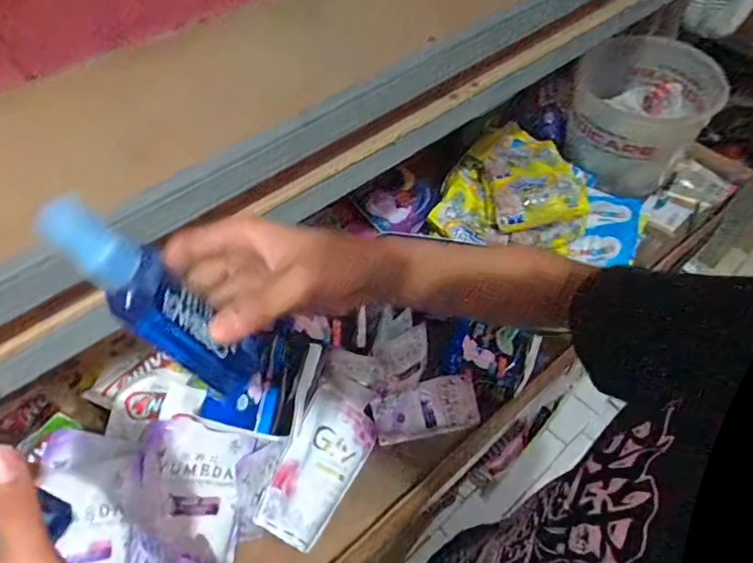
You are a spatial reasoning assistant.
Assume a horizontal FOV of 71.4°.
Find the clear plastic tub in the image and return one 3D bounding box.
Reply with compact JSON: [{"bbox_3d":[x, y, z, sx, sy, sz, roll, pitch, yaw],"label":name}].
[{"bbox_3d":[0.510,-0.326,1.052,0.246,0.209,0.266,0,54,0],"label":"clear plastic tub"}]

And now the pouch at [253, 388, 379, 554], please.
[{"bbox_3d":[-0.071,0.246,0.693,0.108,0.014,0.189,35,52,-13],"label":"pouch"}]

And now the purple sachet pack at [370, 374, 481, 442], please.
[{"bbox_3d":[0.071,0.185,0.766,0.151,0.007,0.079,-9,92,-5],"label":"purple sachet pack"}]

